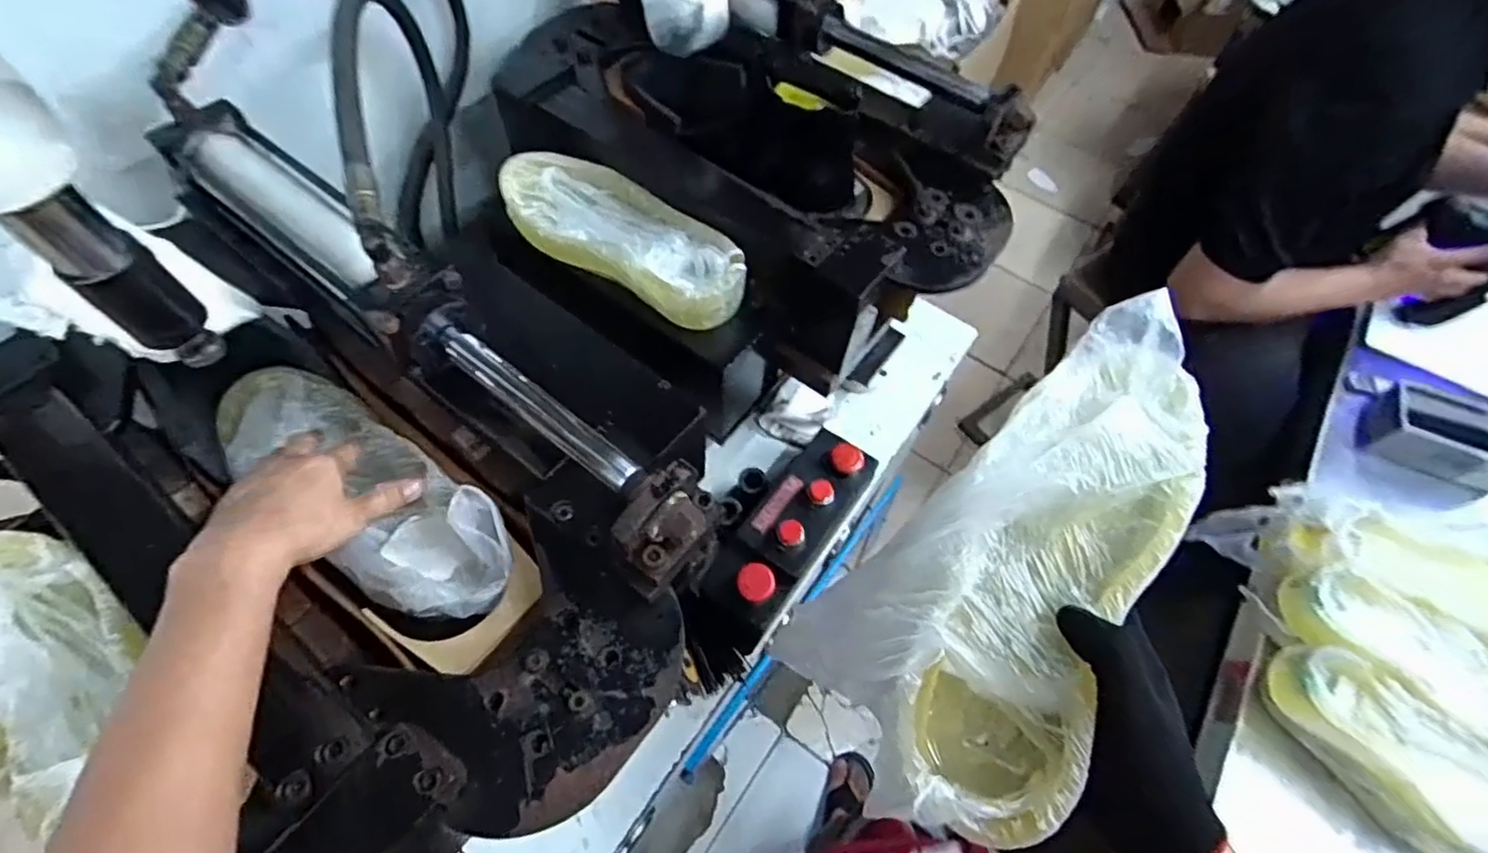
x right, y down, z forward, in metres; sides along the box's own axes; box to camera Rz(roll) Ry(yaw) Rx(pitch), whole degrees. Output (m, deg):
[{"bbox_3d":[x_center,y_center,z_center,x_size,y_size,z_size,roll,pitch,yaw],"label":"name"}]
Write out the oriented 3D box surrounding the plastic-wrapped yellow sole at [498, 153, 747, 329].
[{"bbox_3d":[-0.131,-0.211,0.669,0.302,0.041,0.119,31,63,13],"label":"plastic-wrapped yellow sole"}]

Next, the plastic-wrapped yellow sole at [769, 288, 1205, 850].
[{"bbox_3d":[0.176,0.076,0.386,0.144,0.061,0.301,36,84,15],"label":"plastic-wrapped yellow sole"}]

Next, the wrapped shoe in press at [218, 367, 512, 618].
[{"bbox_3d":[-0.320,0.046,0.525,0.328,0.077,0.104,33,63,23],"label":"wrapped shoe in press"}]

